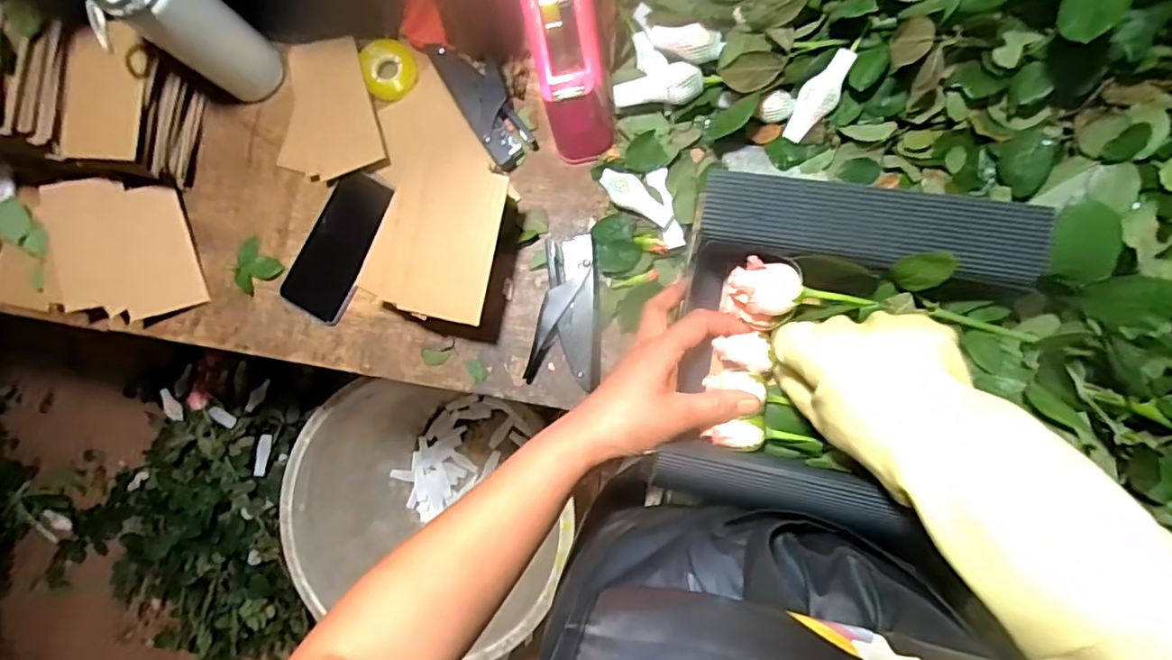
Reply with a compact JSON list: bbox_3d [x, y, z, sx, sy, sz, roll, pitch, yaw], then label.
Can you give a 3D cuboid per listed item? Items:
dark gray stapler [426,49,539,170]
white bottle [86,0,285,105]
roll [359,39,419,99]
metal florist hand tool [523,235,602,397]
[{"bbox_3d":[-0.106,-0.241,0.590,0.054,0.022,0.150,-31,83,4],"label":"dark gray stapler"},{"bbox_3d":[-0.389,-0.288,0.546,0.069,0.182,0.097,37,91,8],"label":"white bottle"},{"bbox_3d":[-0.212,-0.281,0.613,0.055,0.019,0.061,-11,98,-11],"label":"roll"},{"bbox_3d":[-0.021,-0.018,0.566,0.071,0.020,0.144,2,86,7],"label":"metal florist hand tool"}]

